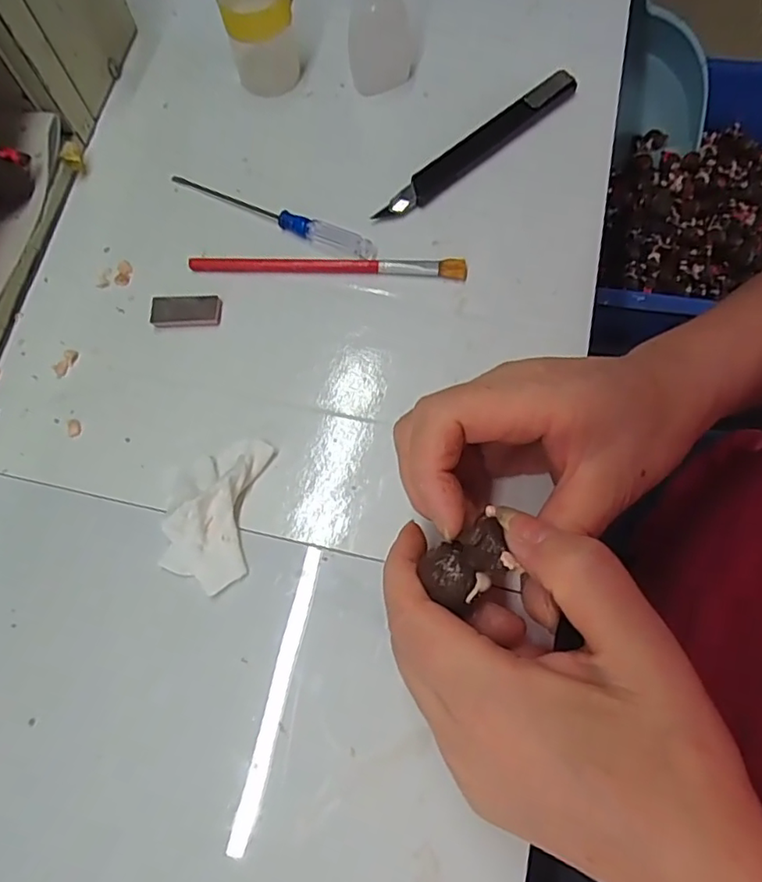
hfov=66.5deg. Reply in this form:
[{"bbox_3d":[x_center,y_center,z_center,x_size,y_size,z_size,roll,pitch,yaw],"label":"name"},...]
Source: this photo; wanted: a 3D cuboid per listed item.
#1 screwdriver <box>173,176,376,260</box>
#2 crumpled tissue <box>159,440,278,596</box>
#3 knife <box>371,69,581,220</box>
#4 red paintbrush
[{"bbox_3d":[-0.061,-0.124,0.312,0.125,0.011,0.011,26,73,11],"label":"screwdriver"},{"bbox_3d":[-0.073,0.030,0.257,0.036,0.016,0.066,8,71,5],"label":"crumpled tissue"},{"bbox_3d":[0.054,-0.163,0.323,0.137,0.013,0.016,-38,73,-11],"label":"knife"},{"bbox_3d":[-0.028,-0.092,0.303,0.143,0.004,0.010,3,70,3],"label":"red paintbrush"}]

